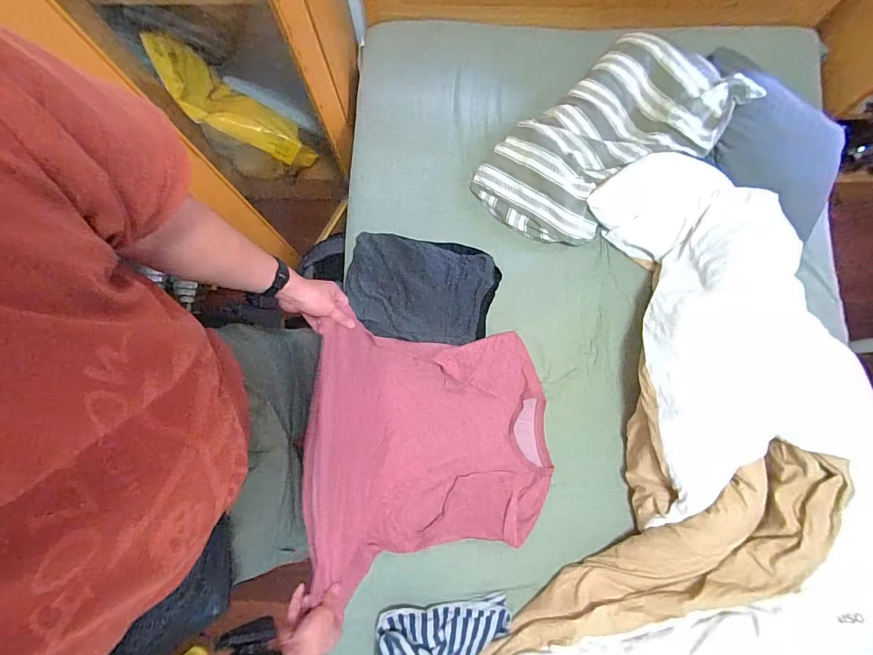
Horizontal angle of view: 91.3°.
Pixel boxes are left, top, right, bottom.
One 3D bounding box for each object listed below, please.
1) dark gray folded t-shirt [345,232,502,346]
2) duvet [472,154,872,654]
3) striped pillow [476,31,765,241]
[{"bbox_3d":[-0.039,-0.091,1.025,0.362,0.058,0.257,6,79,2],"label":"dark gray folded t-shirt"},{"bbox_3d":[0.519,0.299,0.859,0.695,0.199,1.318,19,80,5],"label":"duvet"},{"bbox_3d":[0.407,-0.455,1.044,0.616,0.122,0.345,-39,81,-6],"label":"striped pillow"}]

